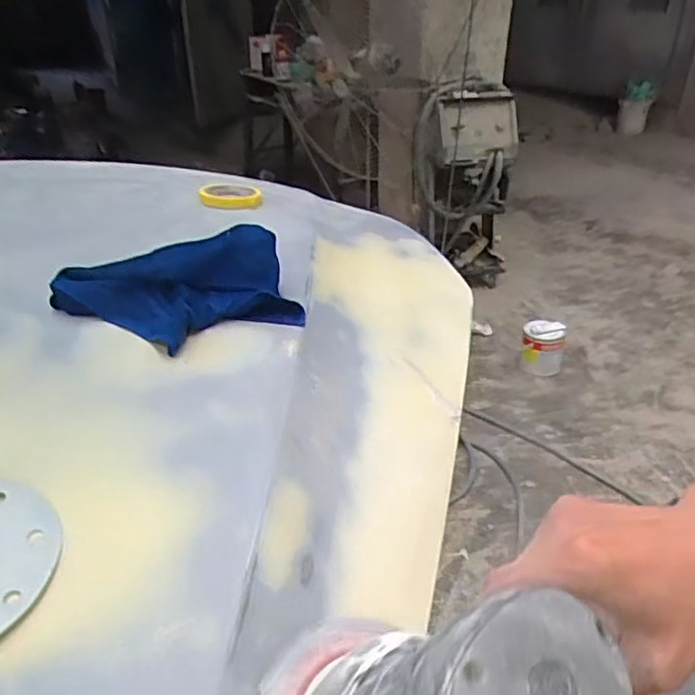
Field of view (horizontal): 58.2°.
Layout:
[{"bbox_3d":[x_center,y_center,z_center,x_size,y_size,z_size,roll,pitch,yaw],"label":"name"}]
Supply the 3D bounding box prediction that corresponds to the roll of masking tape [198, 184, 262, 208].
[{"bbox_3d":[-0.182,-0.234,0.971,0.094,0.019,0.094,-4,31,-2],"label":"roll of masking tape"}]

